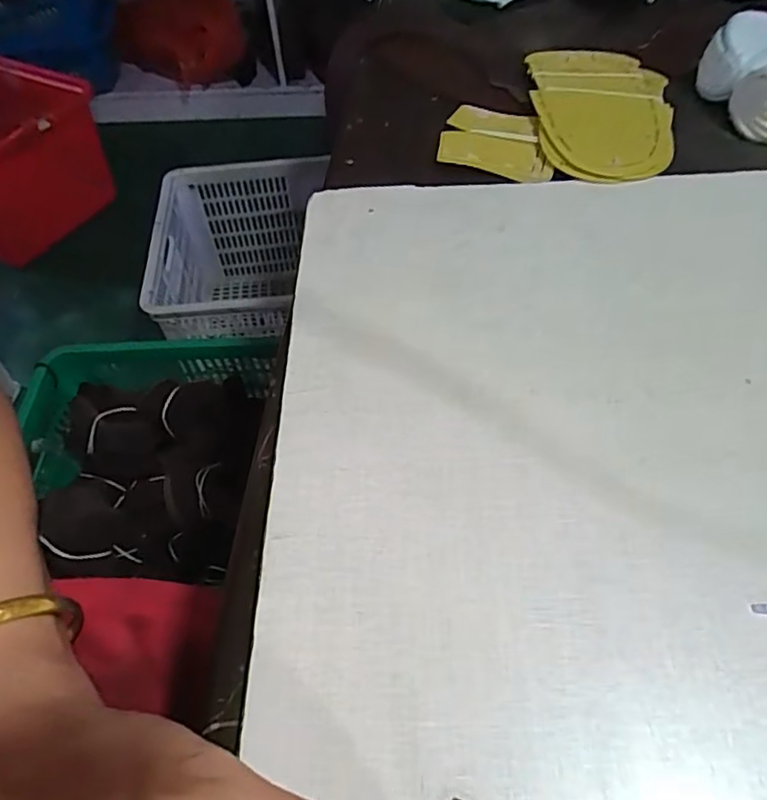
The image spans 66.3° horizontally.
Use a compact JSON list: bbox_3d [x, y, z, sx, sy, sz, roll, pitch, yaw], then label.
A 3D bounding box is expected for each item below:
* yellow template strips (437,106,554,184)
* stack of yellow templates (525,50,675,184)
[{"bbox_3d":[0.083,-0.188,0.432,0.080,0.005,0.077,13,58,7],"label":"yellow template strips"},{"bbox_3d":[0.169,-0.220,0.448,0.105,0.013,0.171,3,53,5],"label":"stack of yellow templates"}]

